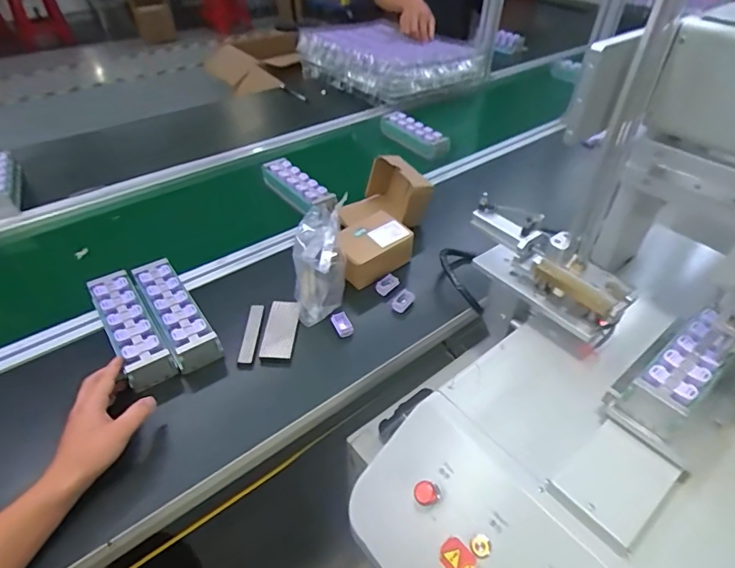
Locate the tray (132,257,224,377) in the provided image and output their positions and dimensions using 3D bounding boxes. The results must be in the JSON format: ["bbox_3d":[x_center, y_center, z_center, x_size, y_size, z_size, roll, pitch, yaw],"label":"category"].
[{"bbox_3d":[-0.272,0.041,0.656,0.058,0.054,0.186,-25,49,-26],"label":"tray"}]

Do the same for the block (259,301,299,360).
[{"bbox_3d":[-0.126,0.067,0.670,0.043,0.017,0.099,2,42,0],"label":"block"}]

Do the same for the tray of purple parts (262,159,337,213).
[{"bbox_3d":[-0.139,-0.199,0.937,0.067,0.041,0.183,-28,50,-29],"label":"tray of purple parts"}]

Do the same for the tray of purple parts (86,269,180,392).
[{"bbox_3d":[-0.320,0.053,0.620,0.054,0.038,0.185,-26,58,-27],"label":"tray of purple parts"}]

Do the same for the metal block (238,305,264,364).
[{"bbox_3d":[-0.165,0.071,0.656,0.019,0.014,0.100,2,42,0],"label":"metal block"}]

